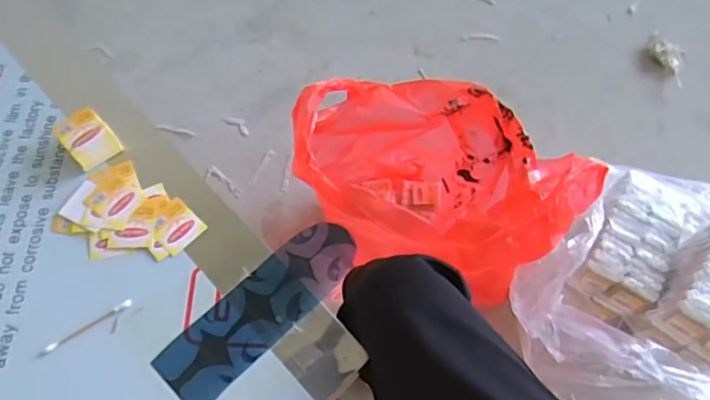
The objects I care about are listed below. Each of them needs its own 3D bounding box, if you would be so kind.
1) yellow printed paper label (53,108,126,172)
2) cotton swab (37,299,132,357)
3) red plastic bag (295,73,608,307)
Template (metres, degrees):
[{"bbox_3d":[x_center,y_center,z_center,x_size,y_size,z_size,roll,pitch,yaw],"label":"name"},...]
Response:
[{"bbox_3d":[-0.254,-0.058,0.492,0.040,0.024,0.051,-38,72,-18],"label":"yellow printed paper label"},{"bbox_3d":[-0.223,0.105,0.428,0.078,0.004,0.006,-31,70,-16],"label":"cotton swab"},{"bbox_3d":[0.110,-0.009,0.833,0.310,0.332,0.369,-36,71,-17],"label":"red plastic bag"}]

